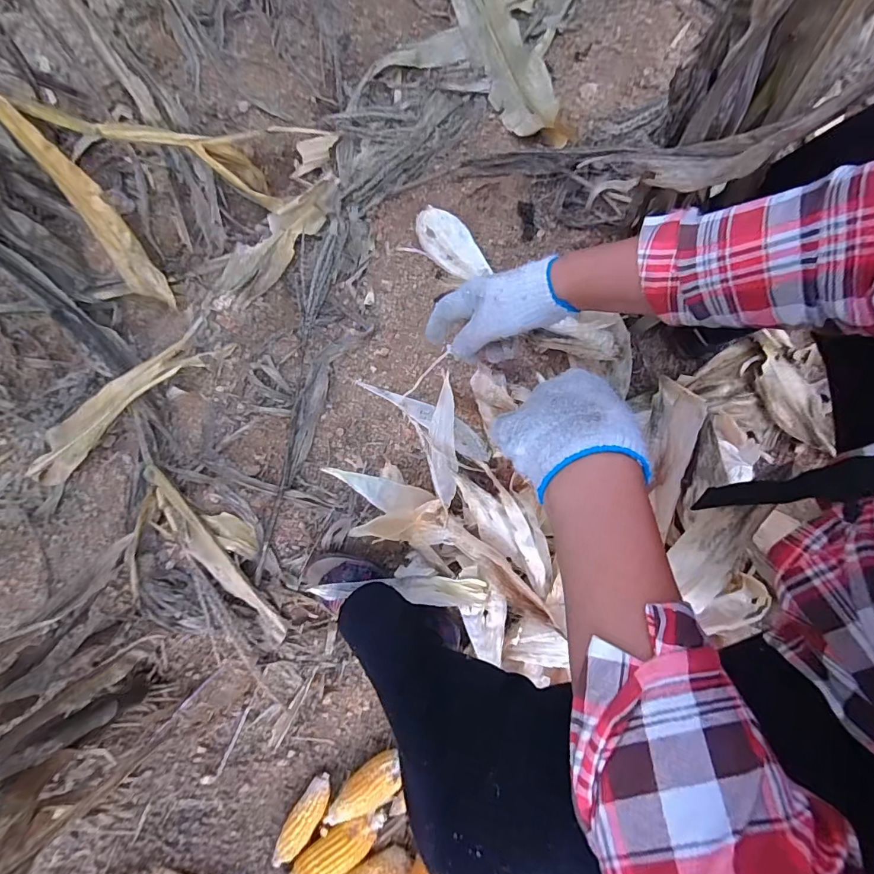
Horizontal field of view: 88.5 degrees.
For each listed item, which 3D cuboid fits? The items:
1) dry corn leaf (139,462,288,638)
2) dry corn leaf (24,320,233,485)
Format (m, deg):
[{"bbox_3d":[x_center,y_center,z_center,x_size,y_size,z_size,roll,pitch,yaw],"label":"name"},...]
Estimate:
[{"bbox_3d":[-0.310,0.143,0.642,0.072,0.044,0.318,-43,81,-10],"label":"dry corn leaf"},{"bbox_3d":[-0.530,-0.063,0.758,0.386,0.050,0.093,-41,80,-10],"label":"dry corn leaf"}]

